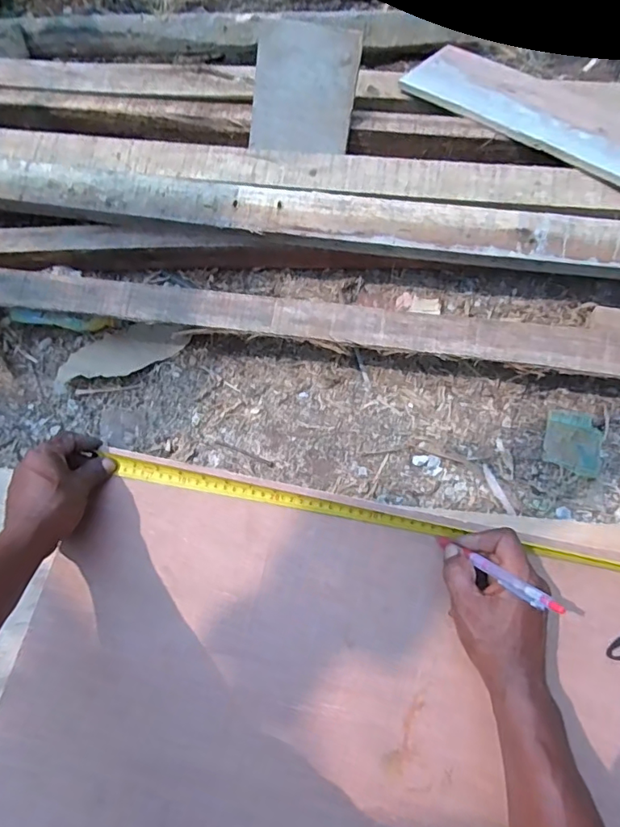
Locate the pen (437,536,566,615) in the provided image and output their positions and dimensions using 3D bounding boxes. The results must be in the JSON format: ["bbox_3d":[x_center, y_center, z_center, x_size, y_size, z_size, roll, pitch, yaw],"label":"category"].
[{"bbox_3d":[0.150,0.130,0.417,0.009,0.133,0.007,-40,113,-14],"label":"pen"}]

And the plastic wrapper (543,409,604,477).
[{"bbox_3d":[0.301,0.029,0.575,0.065,0.017,0.070,15,65,9],"label":"plastic wrapper"}]

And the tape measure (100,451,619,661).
[{"bbox_3d":[0.086,0.119,0.480,0.585,0.041,0.073,13,67,13],"label":"tape measure"}]

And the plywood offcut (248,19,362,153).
[{"bbox_3d":[-0.008,-0.434,0.681,0.134,0.148,0.010,11,31,1],"label":"plywood offcut"}]

